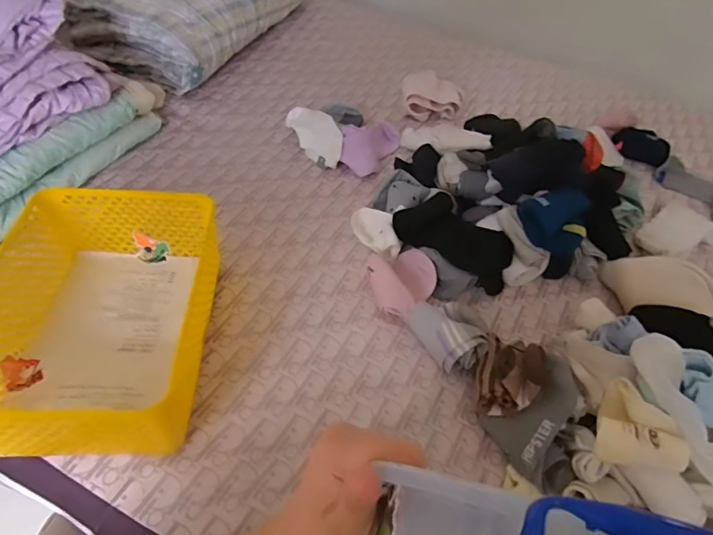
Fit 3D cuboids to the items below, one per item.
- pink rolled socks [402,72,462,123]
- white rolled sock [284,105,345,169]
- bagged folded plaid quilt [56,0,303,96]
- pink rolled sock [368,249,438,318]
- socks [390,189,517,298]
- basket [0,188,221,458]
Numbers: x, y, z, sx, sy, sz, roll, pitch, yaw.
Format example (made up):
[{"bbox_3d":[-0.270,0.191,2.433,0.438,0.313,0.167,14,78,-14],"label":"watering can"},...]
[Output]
[{"bbox_3d":[0.145,-0.323,0.877,0.116,0.044,0.102,6,53,-1],"label":"pink rolled socks"},{"bbox_3d":[-0.069,-0.224,0.783,0.058,0.056,0.140,-23,58,-21],"label":"white rolled sock"},{"bbox_3d":[-0.335,-0.556,0.951,0.302,0.170,0.447,22,54,11],"label":"bagged folded plaid quilt"},{"bbox_3d":[0.062,0.019,0.600,0.088,0.036,0.088,2,53,-3],"label":"pink rolled sock"},{"bbox_3d":[0.139,-0.043,0.629,0.175,0.061,0.080,30,55,0],"label":"socks"},{"bbox_3d":[-0.271,0.050,0.503,0.216,0.121,0.281,3,53,-3],"label":"basket"}]

